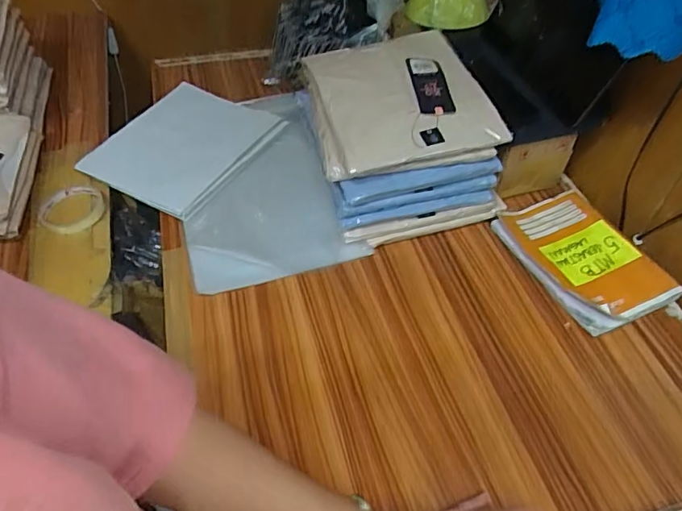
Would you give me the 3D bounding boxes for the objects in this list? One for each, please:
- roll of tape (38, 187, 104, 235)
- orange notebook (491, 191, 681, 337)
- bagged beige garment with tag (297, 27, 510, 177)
[{"bbox_3d":[-0.378,-0.061,0.717,0.086,0.011,0.087,-11,51,-13],"label":"roll of tape"},{"bbox_3d":[0.312,-0.001,0.666,0.140,0.025,0.200,-17,52,-17],"label":"orange notebook"},{"bbox_3d":[0.074,-0.211,0.691,0.220,0.054,0.244,-7,50,-9],"label":"bagged beige garment with tag"}]

